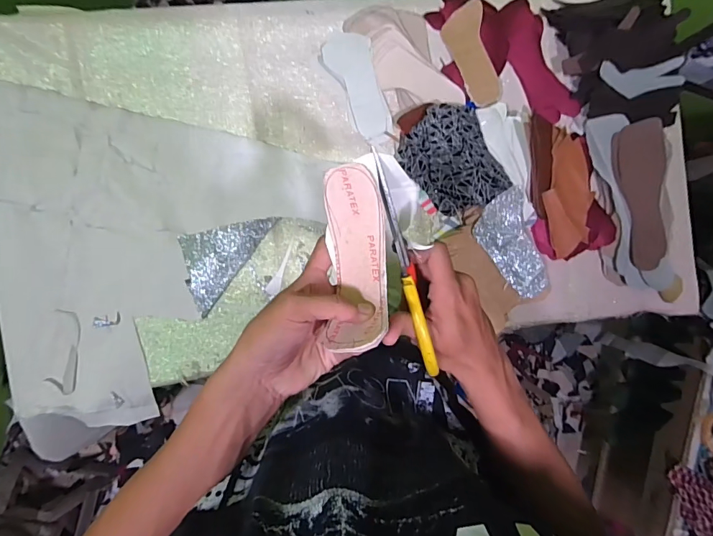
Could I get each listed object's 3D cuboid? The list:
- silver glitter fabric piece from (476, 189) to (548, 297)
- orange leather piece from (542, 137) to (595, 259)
[{"bbox_3d":[0.266,-0.033,0.708,0.088,0.015,0.187,-23,102,14],"label":"silver glitter fabric piece"},{"bbox_3d":[0.371,-0.125,0.728,0.087,0.021,0.203,4,90,-7],"label":"orange leather piece"}]

